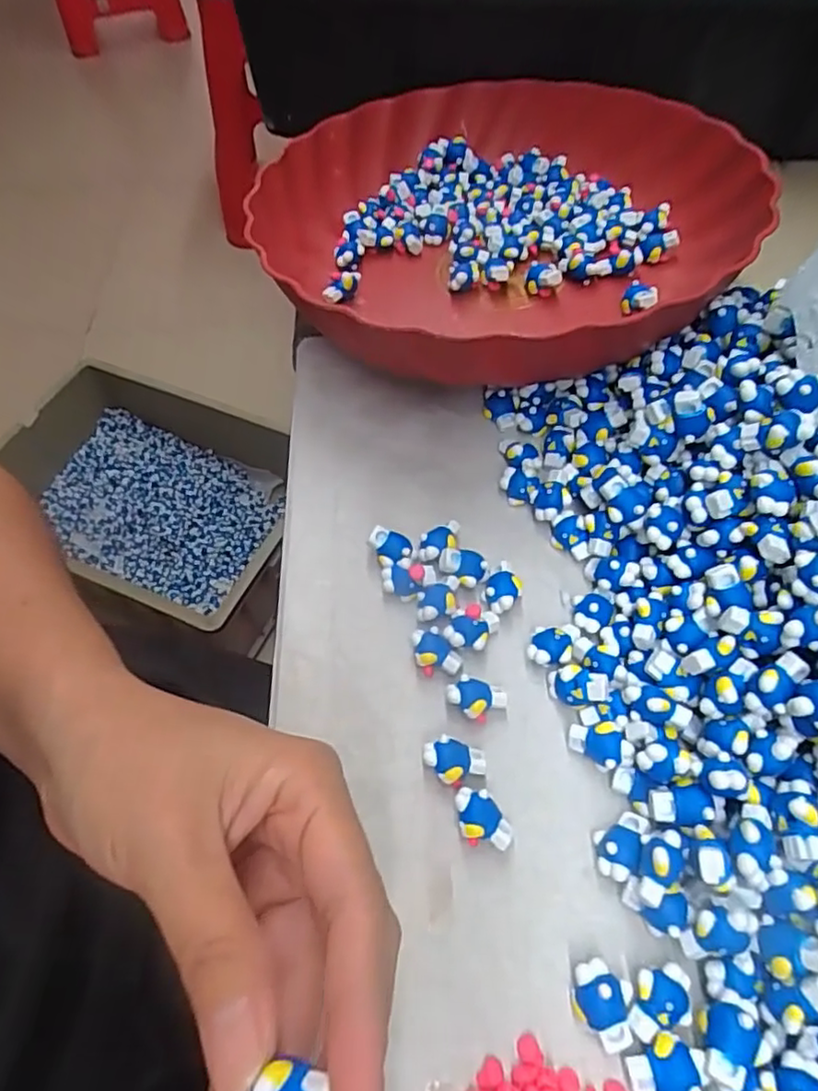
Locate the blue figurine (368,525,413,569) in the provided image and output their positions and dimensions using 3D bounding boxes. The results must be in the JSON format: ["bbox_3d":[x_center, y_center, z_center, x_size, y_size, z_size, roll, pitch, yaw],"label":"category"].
[{"bbox_3d":[-0.008,0.002,0.261,0.018,0.014,0.016,9,60,6],"label":"blue figurine"}]

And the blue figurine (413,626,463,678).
[{"bbox_3d":[0.011,0.041,0.239,0.016,0.012,0.017,-8,60,-4],"label":"blue figurine"}]

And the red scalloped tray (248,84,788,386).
[{"bbox_3d":[0.045,-0.160,0.323,0.232,0.069,0.234,-22,62,-12],"label":"red scalloped tray"}]

